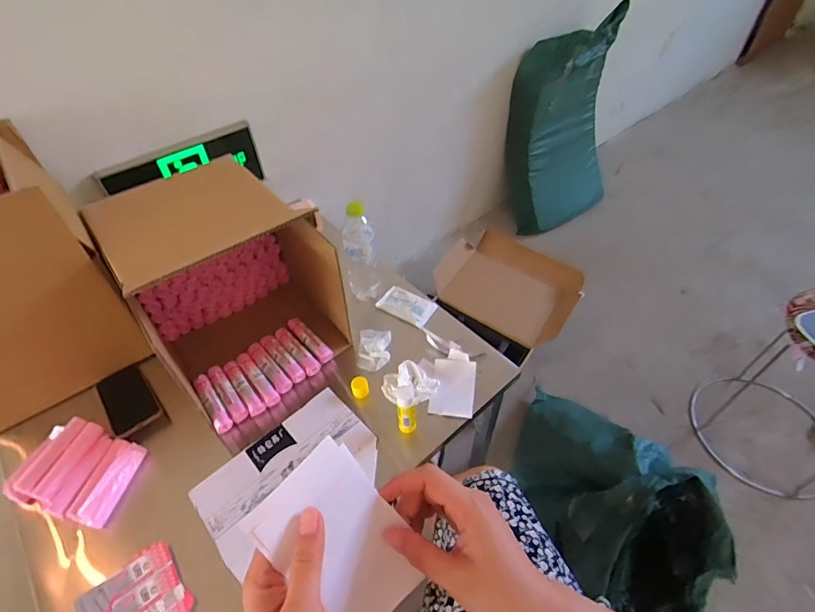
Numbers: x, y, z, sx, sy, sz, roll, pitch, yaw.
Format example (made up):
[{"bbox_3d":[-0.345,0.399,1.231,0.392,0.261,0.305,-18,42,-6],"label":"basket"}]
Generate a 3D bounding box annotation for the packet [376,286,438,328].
[{"bbox_3d":[0.000,-0.003,0.945,0.120,0.009,0.076,28,54,25],"label":"packet"}]

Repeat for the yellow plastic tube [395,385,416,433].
[{"bbox_3d":[-0.002,0.173,0.717,0.030,0.108,0.029,-1,47,1],"label":"yellow plastic tube"}]

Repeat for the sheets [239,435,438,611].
[{"bbox_3d":[-0.039,0.171,0.316,0.088,0.149,0.011,-42,23,-27],"label":"sheets"}]

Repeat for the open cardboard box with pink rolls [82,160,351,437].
[{"bbox_3d":[-0.337,-0.022,0.827,0.296,0.310,0.382,-34,55,-27],"label":"open cardboard box with pink rolls"}]

